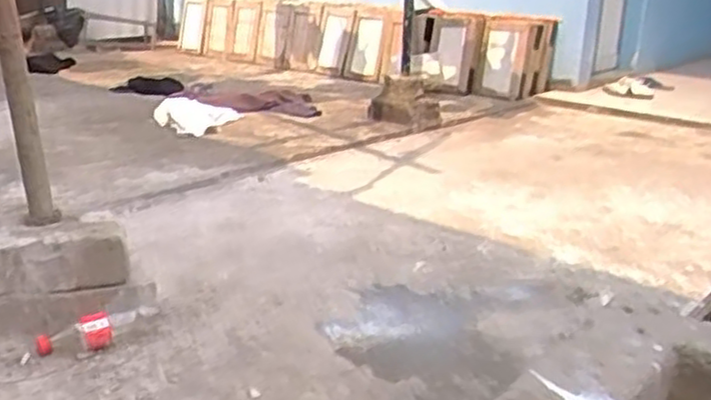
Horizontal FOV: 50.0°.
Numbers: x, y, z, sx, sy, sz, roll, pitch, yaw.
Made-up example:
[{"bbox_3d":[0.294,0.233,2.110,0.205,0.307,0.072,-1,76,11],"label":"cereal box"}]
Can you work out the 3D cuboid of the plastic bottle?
[{"bbox_3d":[-0.452,0.226,1.368,0.227,0.057,0.066,-26,33,-33],"label":"plastic bottle"}]

